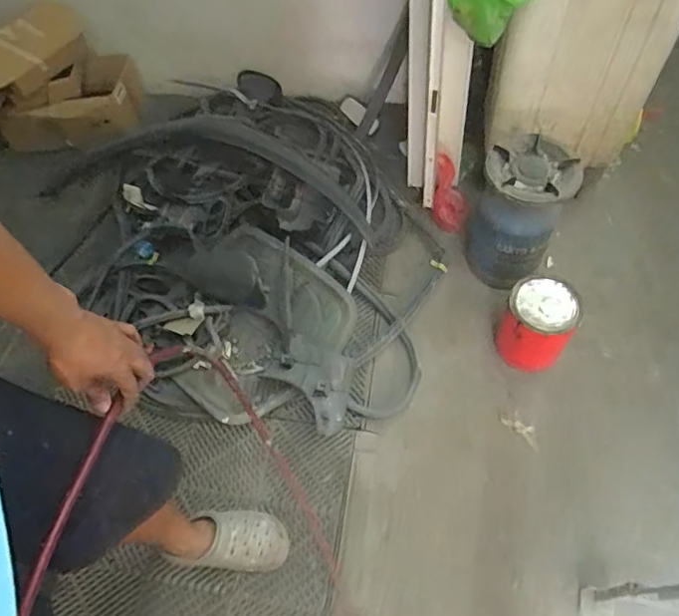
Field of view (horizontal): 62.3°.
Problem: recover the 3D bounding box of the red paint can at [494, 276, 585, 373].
[{"bbox_3d":[0.489,0.039,1.396,0.163,0.201,0.155,23,62,17],"label":"red paint can"}]

